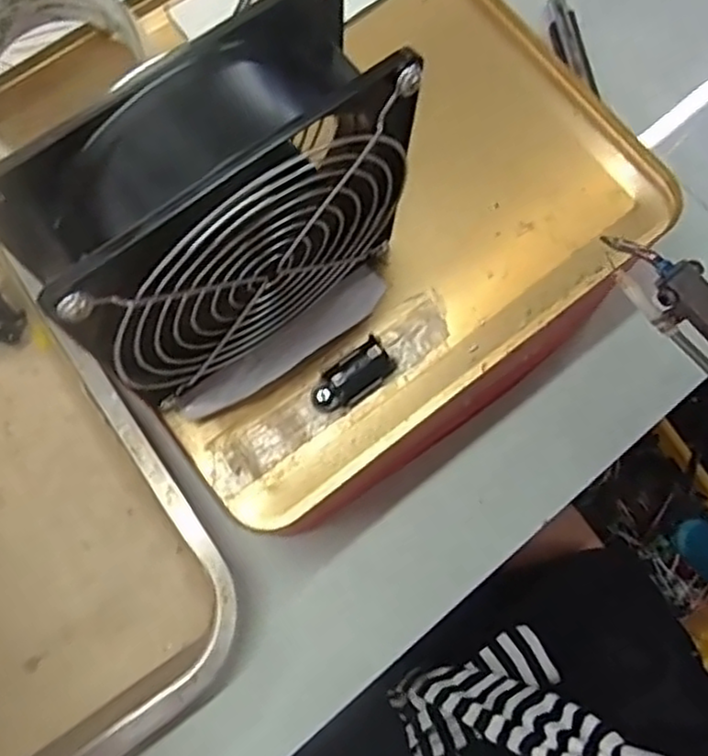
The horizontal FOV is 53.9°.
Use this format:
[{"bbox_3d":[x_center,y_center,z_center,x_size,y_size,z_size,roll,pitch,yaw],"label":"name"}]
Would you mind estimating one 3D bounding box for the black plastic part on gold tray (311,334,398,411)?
[{"bbox_3d":[0.000,-0.001,0.274,0.036,0.017,0.016,-35,80,-8],"label":"black plastic part on gold tray"}]

